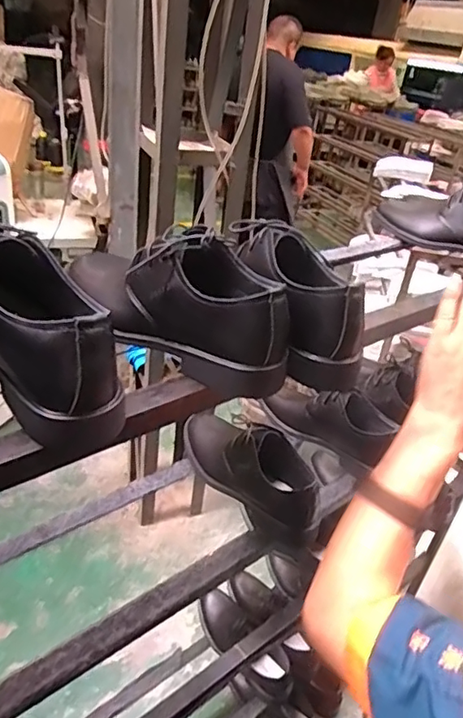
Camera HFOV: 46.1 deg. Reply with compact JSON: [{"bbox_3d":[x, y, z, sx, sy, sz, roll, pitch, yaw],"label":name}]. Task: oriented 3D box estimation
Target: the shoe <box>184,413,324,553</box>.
[{"bbox_3d":[0.023,0.145,0.752,0.229,0.114,0.083,24,35,25],"label":"shoe"}]

